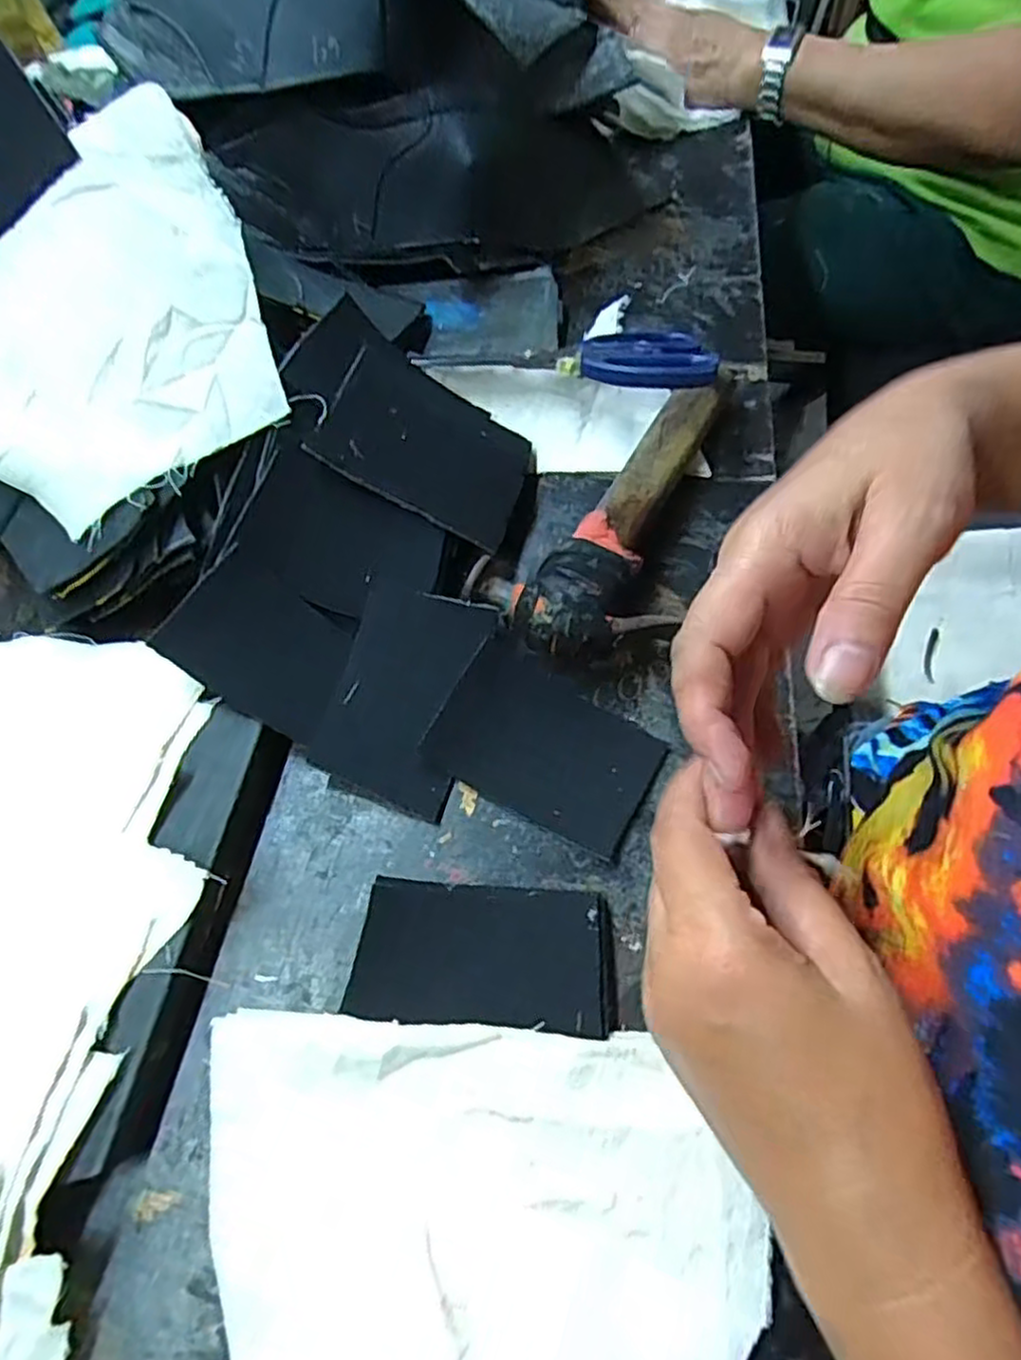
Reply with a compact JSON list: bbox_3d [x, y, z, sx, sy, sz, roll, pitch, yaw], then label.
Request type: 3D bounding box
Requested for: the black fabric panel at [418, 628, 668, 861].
[{"bbox_3d":[0.017,0.031,0.356,0.104,0.007,0.072,28,73,14],"label":"black fabric panel"}]

